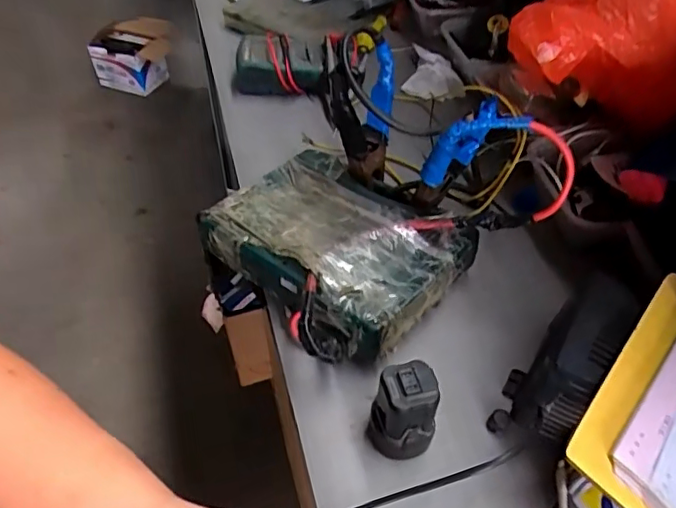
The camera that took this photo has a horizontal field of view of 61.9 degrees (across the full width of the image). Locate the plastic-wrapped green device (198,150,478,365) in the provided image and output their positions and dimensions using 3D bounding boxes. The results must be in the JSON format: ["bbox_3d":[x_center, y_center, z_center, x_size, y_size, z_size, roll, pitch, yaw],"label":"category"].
[{"bbox_3d":[-0.012,-0.007,0.555,0.238,0.061,0.191,36,57,29],"label":"plastic-wrapped green device"}]

